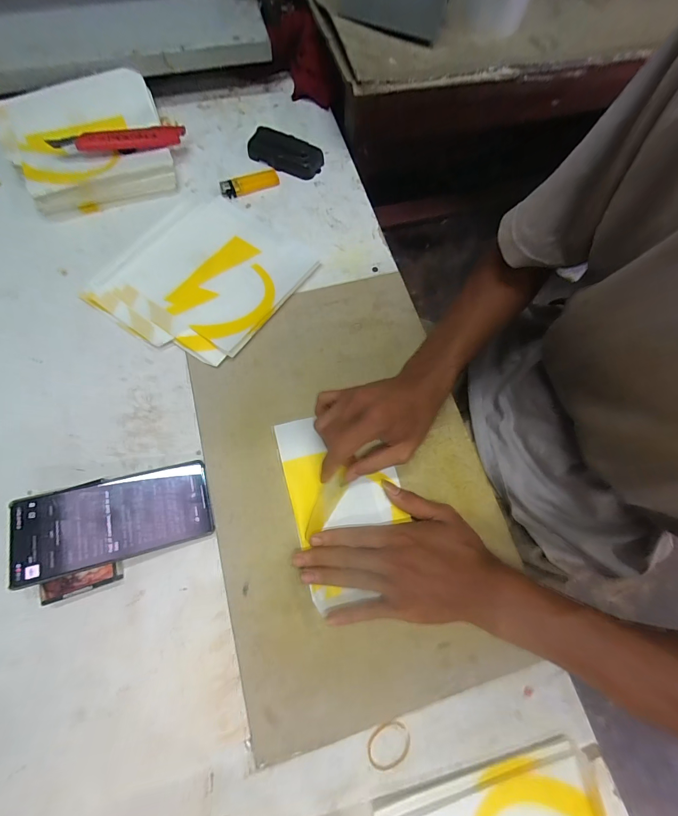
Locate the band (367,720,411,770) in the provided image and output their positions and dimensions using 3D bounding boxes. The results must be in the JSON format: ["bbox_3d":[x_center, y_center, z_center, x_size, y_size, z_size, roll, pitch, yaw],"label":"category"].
[{"bbox_3d":[0.043,0.289,0.292,0.039,0.004,0.030,-27,76,-15],"label":"band"}]

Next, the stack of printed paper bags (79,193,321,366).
[{"bbox_3d":[-0.170,-0.166,0.421,0.214,0.014,0.209,33,73,8],"label":"stack of printed paper bags"}]

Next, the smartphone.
[{"bbox_3d":[-0.208,0.102,0.320,0.163,0.007,0.075,-11,70,-16],"label":"smartphone"}]

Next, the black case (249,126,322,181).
[{"bbox_3d":[-0.077,-0.365,0.489,0.105,0.023,0.056,17,72,3],"label":"black case"}]

